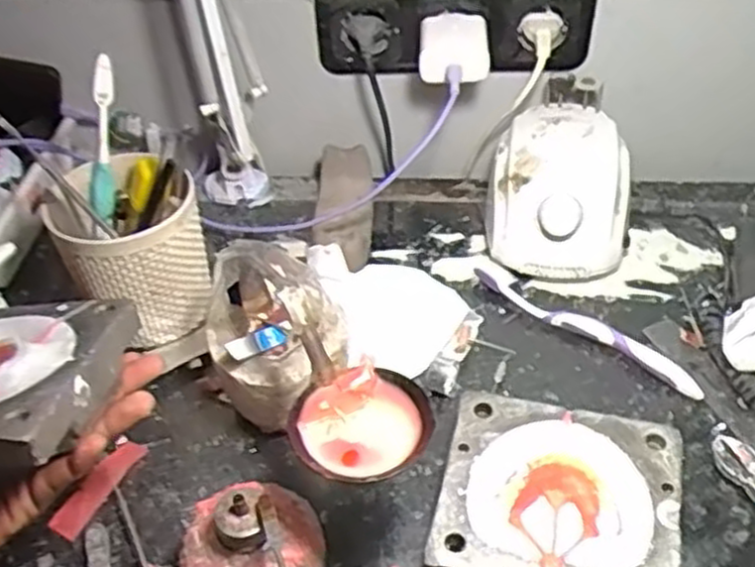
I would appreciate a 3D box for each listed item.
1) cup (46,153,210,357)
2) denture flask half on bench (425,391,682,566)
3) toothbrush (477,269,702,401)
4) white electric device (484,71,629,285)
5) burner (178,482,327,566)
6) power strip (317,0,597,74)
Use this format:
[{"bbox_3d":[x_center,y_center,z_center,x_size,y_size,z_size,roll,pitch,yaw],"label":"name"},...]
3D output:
[{"bbox_3d":[-0.174,-0.023,0.555,0.100,0.104,0.094,29,52,29],"label":"cup"},{"bbox_3d":[0.102,0.128,0.448,0.125,0.043,0.115,9,44,12],"label":"denture flask half on bench"},{"bbox_3d":[0.149,0.031,0.570,0.178,0.014,0.020,28,51,28],"label":"toothbrush"},{"bbox_3d":[0.142,-0.080,0.634,0.106,0.084,0.147,3,43,6],"label":"white electric device"},{"bbox_3d":[-0.065,0.146,0.414,0.072,0.075,0.066,-1,43,1],"label":"burner"},{"bbox_3d":[0.061,-0.206,0.638,0.225,0.078,0.033,1,43,4],"label":"power strip"}]

